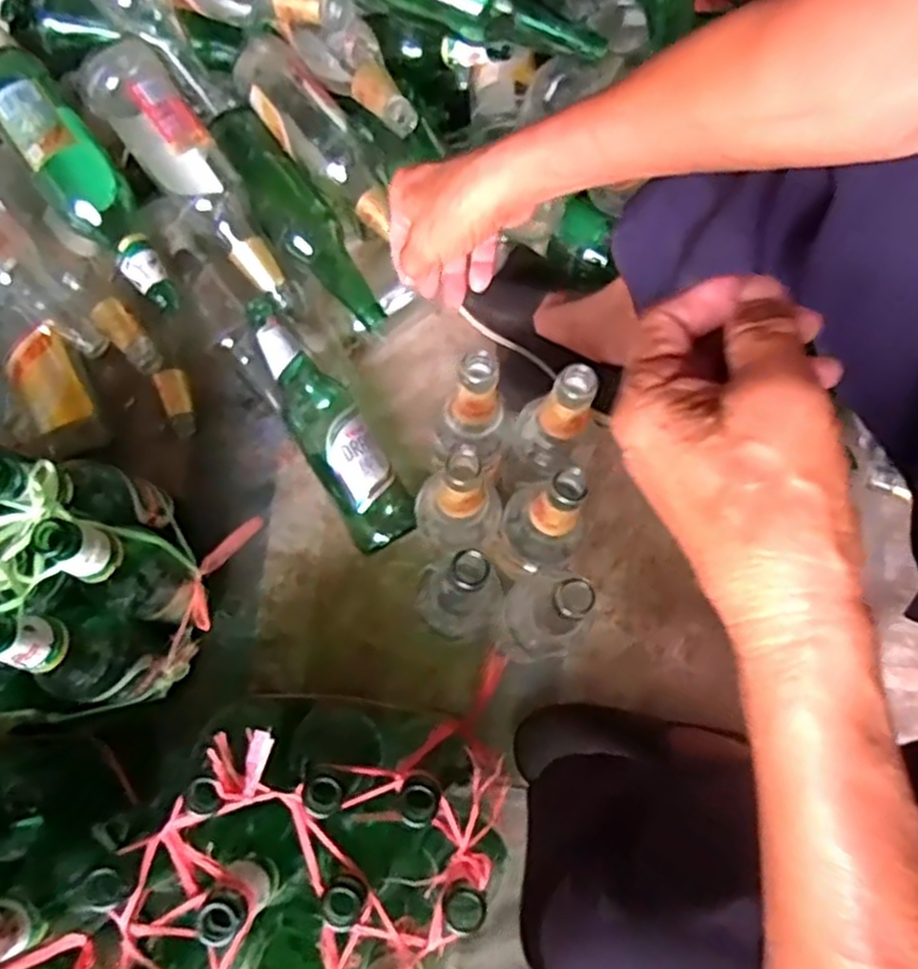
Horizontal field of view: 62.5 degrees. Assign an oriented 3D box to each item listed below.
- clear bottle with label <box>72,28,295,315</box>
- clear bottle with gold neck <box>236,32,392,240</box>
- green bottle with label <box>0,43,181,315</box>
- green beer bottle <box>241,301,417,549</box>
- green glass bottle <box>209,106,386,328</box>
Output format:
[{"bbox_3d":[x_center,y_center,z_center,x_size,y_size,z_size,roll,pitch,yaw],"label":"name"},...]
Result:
[{"bbox_3d":[-0.244,-0.286,0.713,0.077,0.071,0.273,-37,100,-9],"label":"clear bottle with label"},{"bbox_3d":[-0.134,-0.338,0.754,0.067,0.068,0.230,-41,80,-10],"label":"clear bottle with gold neck"},{"bbox_3d":[-0.341,-0.273,0.690,0.067,0.060,0.265,-36,96,-9],"label":"green bottle with label"},{"bbox_3d":[-0.123,-0.055,0.718,0.075,0.056,0.250,-32,79,-8],"label":"green beer bottle"},{"bbox_3d":[-0.157,-0.261,0.732,0.064,0.055,0.255,-32,79,-8],"label":"green glass bottle"}]

